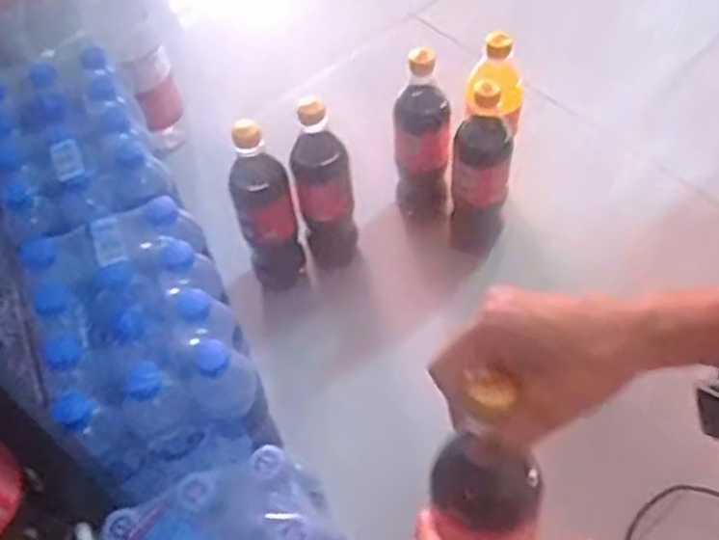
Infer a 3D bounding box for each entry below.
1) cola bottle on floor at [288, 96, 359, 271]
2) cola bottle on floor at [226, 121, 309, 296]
[{"bbox_3d":[-0.040,-0.091,0.901,0.060,0.234,0.056,-26,56,-14],"label":"cola bottle on floor"},{"bbox_3d":[-0.106,-0.066,0.901,0.065,0.243,0.059,16,57,16],"label":"cola bottle on floor"}]

